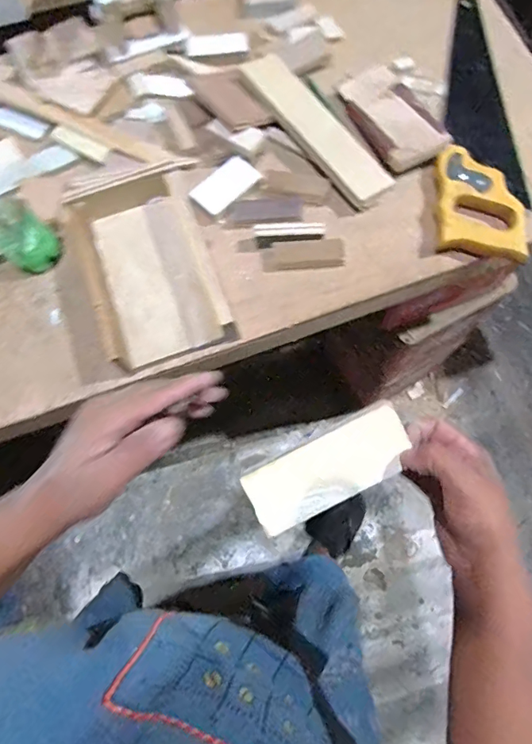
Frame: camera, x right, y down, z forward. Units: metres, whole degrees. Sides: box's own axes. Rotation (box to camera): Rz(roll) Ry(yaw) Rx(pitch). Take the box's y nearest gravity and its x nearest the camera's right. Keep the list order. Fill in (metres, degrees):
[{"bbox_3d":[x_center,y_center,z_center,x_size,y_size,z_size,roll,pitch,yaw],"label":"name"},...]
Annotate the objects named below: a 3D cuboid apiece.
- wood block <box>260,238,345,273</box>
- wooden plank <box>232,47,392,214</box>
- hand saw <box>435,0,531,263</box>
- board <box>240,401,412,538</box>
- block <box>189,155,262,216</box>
[{"bbox_3d":[0.042,-0.134,0.527,0.092,0.015,0.029,-3,76,0],"label":"wood block"},{"bbox_3d":[0.061,-0.305,0.577,0.061,0.015,0.244,-37,78,-8],"label":"wooden plank"},{"bbox_3d":[0.267,-0.311,0.561,0.104,0.031,0.382,8,76,3],"label":"hand saw"},{"bbox_3d":[0.048,0.076,0.355,0.126,0.005,0.053,-28,93,-1],"label":"board"},{"bbox_3d":[-0.048,-0.223,0.553,0.078,0.011,0.043,-42,79,-9],"label":"block"}]

